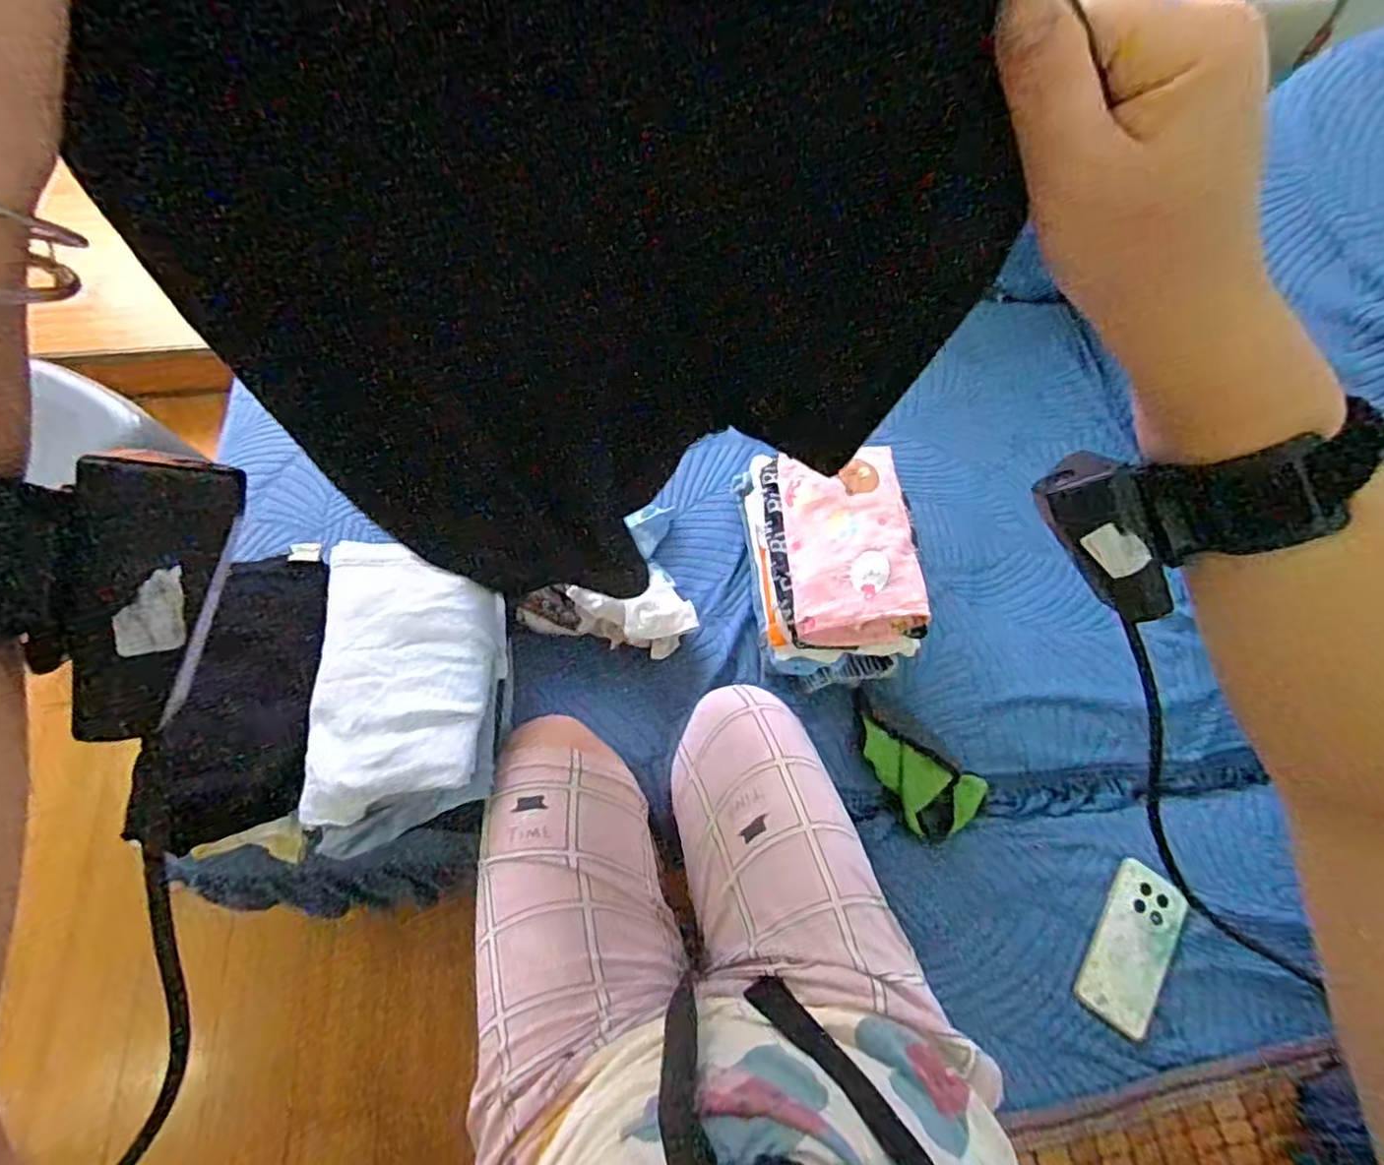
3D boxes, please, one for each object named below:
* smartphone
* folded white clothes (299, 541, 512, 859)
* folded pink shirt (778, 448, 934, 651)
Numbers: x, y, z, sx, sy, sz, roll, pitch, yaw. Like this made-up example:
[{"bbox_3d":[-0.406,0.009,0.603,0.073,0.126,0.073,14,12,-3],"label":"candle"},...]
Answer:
[{"bbox_3d":[0.473,0.390,0.728,0.073,0.013,0.167,31,68,18],"label":"smartphone"},{"bbox_3d":[-0.276,0.102,0.670,0.166,0.073,0.291,-3,66,-3],"label":"folded white clothes"},{"bbox_3d":[0.169,-0.050,0.735,0.130,0.037,0.236,-2,66,-2],"label":"folded pink shirt"}]

